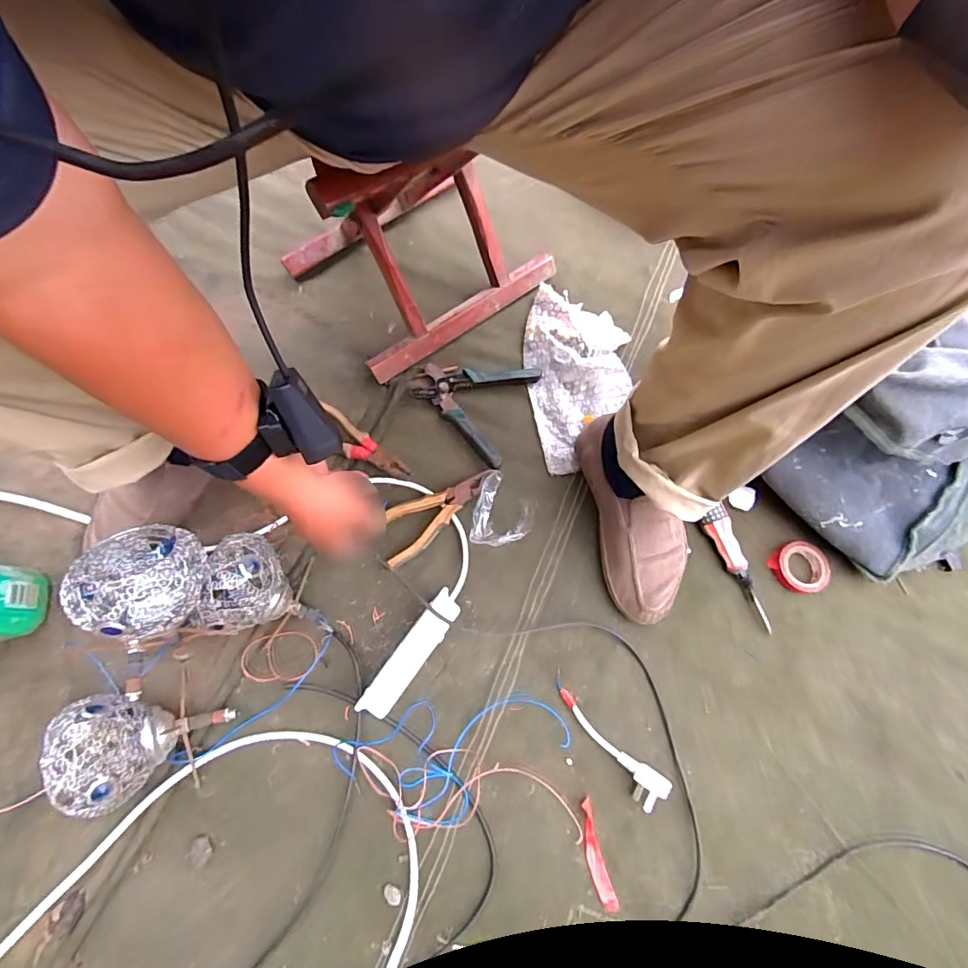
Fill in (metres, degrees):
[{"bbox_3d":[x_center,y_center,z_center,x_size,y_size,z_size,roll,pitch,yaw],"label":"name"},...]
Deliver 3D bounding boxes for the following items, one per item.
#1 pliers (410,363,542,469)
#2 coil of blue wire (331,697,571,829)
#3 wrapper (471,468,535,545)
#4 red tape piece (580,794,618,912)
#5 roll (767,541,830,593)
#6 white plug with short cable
[{"bbox_3d":[-0.019,-0.116,0.649,0.147,0.014,0.150,23,73,6],"label":"pliers"},{"bbox_3d":[-0.032,0.281,0.506,0.231,0.029,0.117,-23,74,-9],"label":"coil of blue wire"},{"bbox_3d":[0.025,0.033,0.602,0.074,0.024,0.087,9,72,1],"label":"wrapper"},{"bbox_3d":[0.114,0.383,0.501,0.019,0.006,0.100,-12,73,-6],"label":"red tape piece"},{"bbox_3d":[0.388,0.102,0.592,0.056,0.018,0.061,0,72,-1],"label":"roll"},{"bbox_3d":[0.130,0.277,0.527,0.036,0.030,0.155,-42,78,-13],"label":"white plug with short cable"}]

